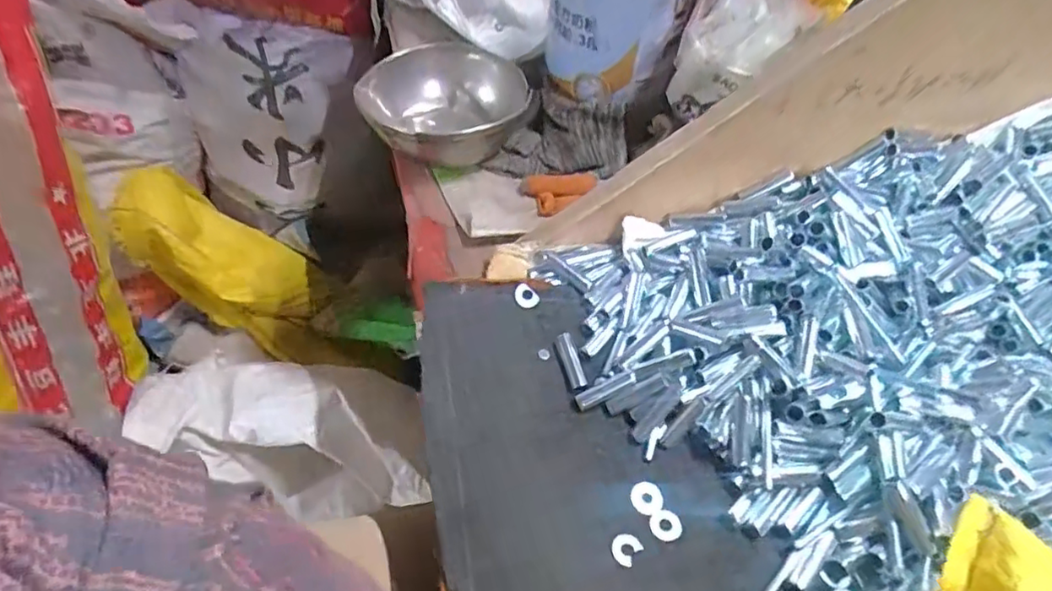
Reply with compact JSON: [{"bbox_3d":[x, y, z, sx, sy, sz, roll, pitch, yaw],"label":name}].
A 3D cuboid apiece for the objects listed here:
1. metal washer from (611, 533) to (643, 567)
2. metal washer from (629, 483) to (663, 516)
[{"bbox_3d":[0.059,0.150,0.357,0.015,0.004,0.020,41,49,18],"label":"metal washer"},{"bbox_3d":[0.076,0.128,0.381,0.020,0.004,0.021,23,53,13],"label":"metal washer"}]

